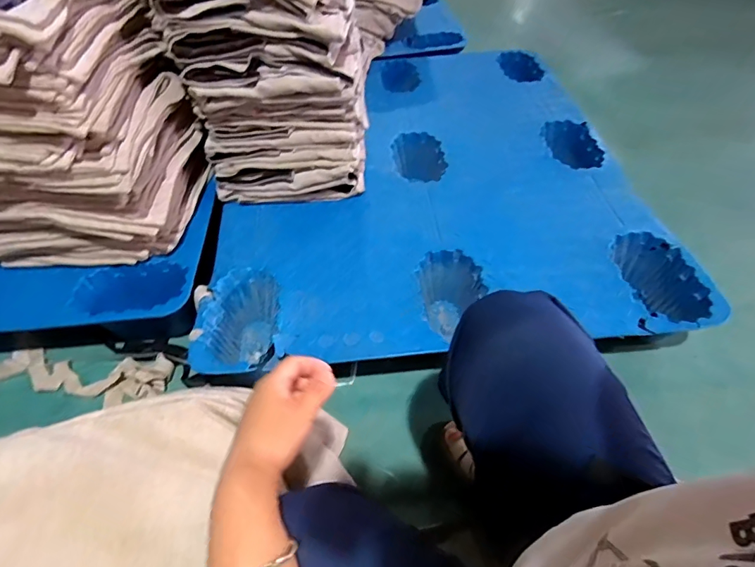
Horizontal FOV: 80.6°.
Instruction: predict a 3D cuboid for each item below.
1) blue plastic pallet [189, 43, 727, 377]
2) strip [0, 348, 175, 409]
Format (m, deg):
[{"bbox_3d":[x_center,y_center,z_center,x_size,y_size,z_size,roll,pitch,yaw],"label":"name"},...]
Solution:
[{"bbox_3d":[0.112,-0.300,1.232,0.987,0.145,1.192,-4,50,-1],"label":"blue plastic pallet"},{"bbox_3d":[-0.672,0.187,0.932,0.480,0.035,0.123,2,51,4],"label":"strip"}]

